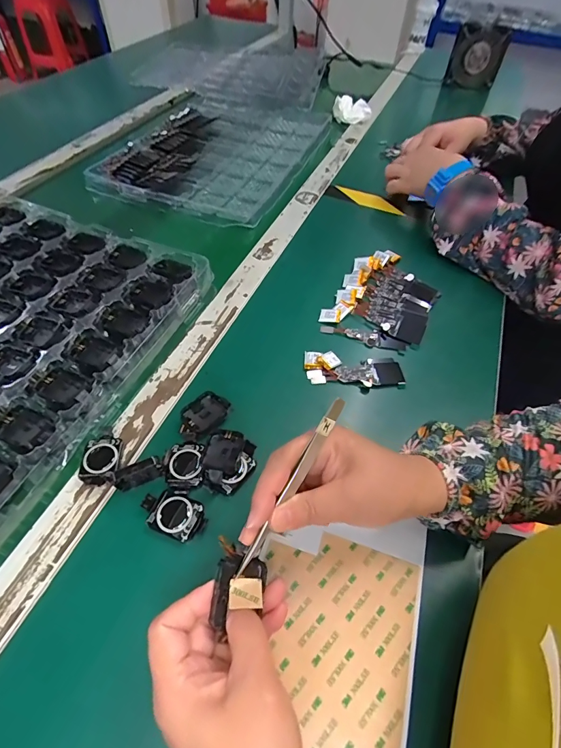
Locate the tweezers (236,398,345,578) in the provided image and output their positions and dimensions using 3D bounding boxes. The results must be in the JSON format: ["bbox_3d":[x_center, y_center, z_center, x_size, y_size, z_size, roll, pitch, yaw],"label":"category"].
[{"bbox_3d":[0.006,0.072,0.239,0.006,0.015,0.129,31,97,20],"label":"tweezers"}]

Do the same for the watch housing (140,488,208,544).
[{"bbox_3d":[-0.085,0.114,0.310,0.053,0.011,0.033,19,54,12],"label":"watch housing"}]

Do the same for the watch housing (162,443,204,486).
[{"bbox_3d":[-0.086,0.080,0.336,0.033,0.011,0.039,-4,53,-5],"label":"watch housing"}]

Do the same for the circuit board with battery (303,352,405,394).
[{"bbox_3d":[0.080,-0.005,0.409,0.105,0.009,0.043,1,52,-1],"label":"circuit board with battery"}]

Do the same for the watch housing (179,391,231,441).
[{"bbox_3d":[-0.073,0.041,0.365,0.034,0.015,0.051,34,58,22],"label":"watch housing"}]

